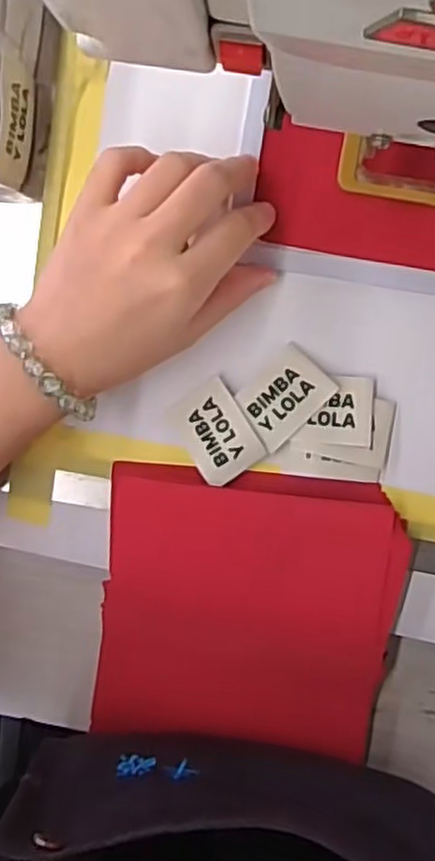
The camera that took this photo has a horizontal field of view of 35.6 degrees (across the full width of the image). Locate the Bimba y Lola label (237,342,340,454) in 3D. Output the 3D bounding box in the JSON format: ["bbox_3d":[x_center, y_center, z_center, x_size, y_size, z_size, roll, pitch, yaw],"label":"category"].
[{"bbox_3d":[0.033,-0.017,0.341,0.033,0.005,0.045,45,94,0],"label":"Bimba y Lola label"}]

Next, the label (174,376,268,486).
[{"bbox_3d":[0.000,0.001,0.347,0.033,0.004,0.047,-32,91,4],"label":"label"}]

